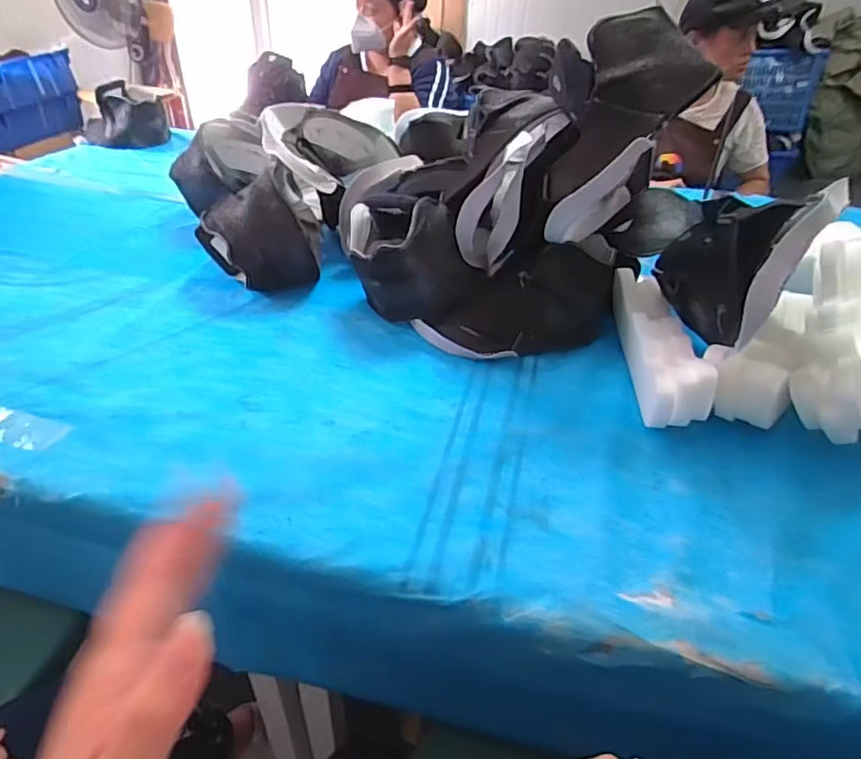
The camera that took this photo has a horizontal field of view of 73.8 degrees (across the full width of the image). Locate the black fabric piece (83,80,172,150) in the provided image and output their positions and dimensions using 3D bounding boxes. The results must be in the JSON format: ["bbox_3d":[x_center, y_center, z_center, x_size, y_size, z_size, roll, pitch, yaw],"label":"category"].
[{"bbox_3d":[-0.794,-0.679,1.493,0.207,0.137,0.183,-15,40,-22],"label":"black fabric piece"}]

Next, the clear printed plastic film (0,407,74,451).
[{"bbox_3d":[-0.461,0.050,0.626,0.135,0.004,0.045,12,38,12],"label":"clear printed plastic film"}]

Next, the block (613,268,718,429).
[{"bbox_3d":[0.280,-0.038,0.720,0.064,0.088,0.268,3,37,1],"label":"block"}]

